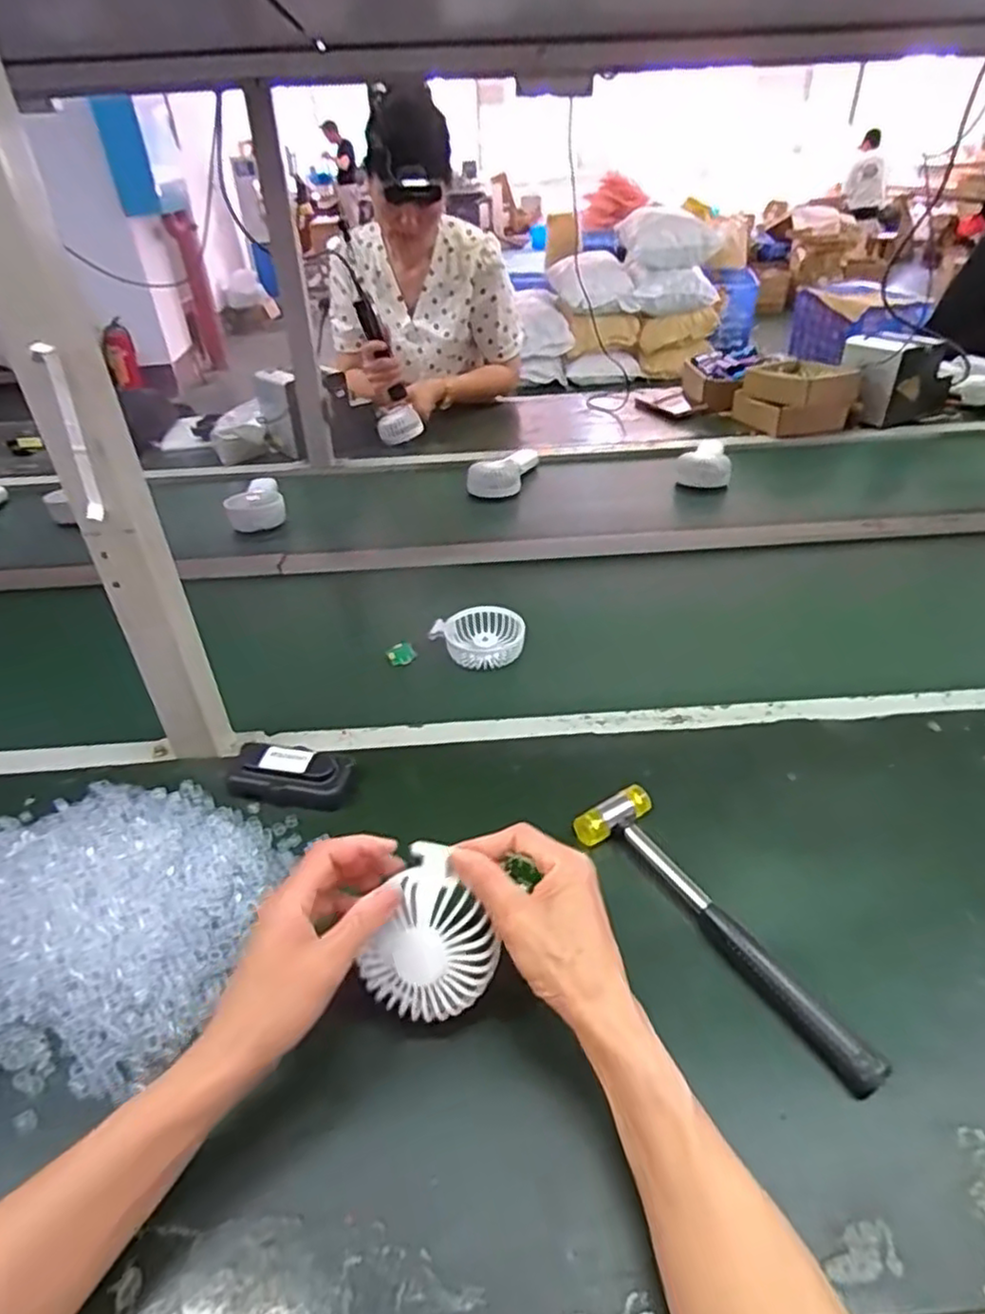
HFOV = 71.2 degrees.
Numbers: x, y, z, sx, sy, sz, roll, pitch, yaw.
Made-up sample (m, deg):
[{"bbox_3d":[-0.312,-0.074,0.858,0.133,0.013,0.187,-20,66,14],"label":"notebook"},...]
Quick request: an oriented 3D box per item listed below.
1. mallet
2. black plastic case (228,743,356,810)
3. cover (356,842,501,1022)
[{"bbox_3d":[0.156,0.180,0.470,0.062,0.028,0.236,-24,42,-26],"label":"mallet"},{"bbox_3d":[-0.172,0.099,0.591,0.102,0.032,0.050,2,37,7],"label":"black plastic case"},{"bbox_3d":[-0.045,0.174,0.427,0.078,0.026,0.093,-29,80,-7],"label":"cover"}]

